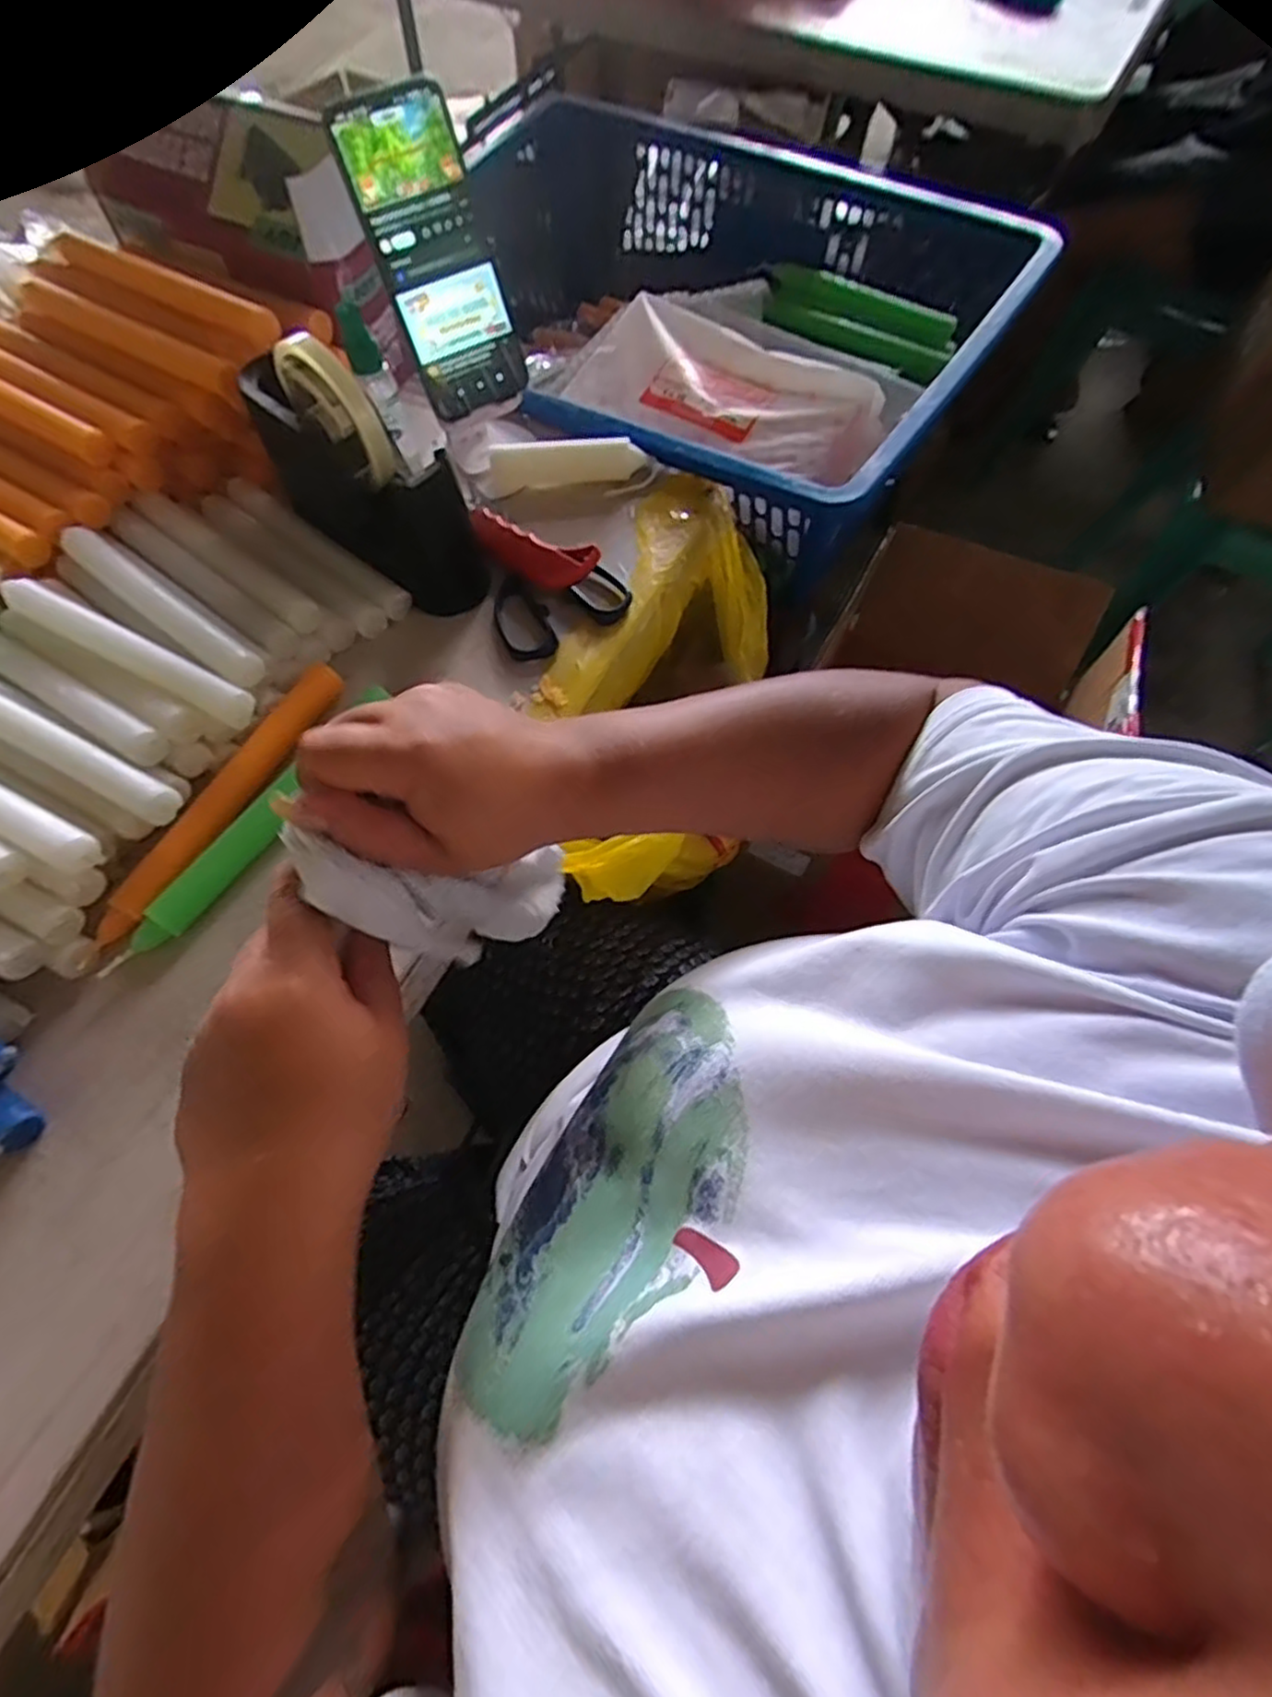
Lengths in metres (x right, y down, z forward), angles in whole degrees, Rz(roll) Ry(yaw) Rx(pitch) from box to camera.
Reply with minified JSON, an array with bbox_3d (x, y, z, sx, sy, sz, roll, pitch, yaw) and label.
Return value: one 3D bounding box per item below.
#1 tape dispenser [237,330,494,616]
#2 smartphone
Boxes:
[{"bbox_3d":[-0.189,-0.256,0.491,0.179,0.131,0.063,37,71,16],"label":"tape dispenser"},{"bbox_3d":[-0.129,-0.378,0.471,0.076,0.164,0.008,-28,42,-9],"label":"smartphone"}]

